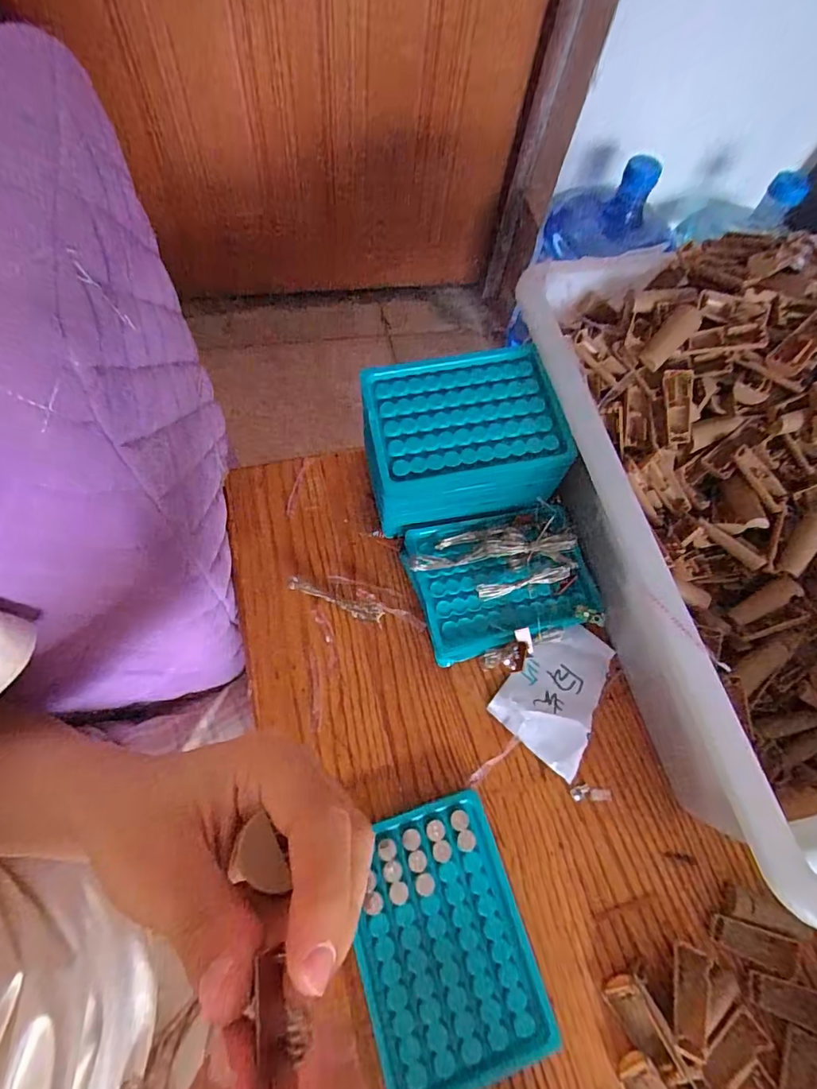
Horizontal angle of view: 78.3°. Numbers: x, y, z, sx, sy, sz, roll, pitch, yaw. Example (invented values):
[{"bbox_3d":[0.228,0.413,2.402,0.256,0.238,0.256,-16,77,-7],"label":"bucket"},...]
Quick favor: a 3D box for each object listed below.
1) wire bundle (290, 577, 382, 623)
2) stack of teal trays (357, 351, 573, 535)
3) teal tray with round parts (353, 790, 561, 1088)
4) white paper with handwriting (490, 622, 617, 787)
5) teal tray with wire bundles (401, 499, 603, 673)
[{"bbox_3d":[-0.054,0.041,0.370,0.071,0.013,0.015,17,66,1],"label":"wire bundle"},{"bbox_3d":[0.033,-0.072,0.375,0.132,0.088,0.095,-6,68,-9],"label":"stack of teal trays"},{"bbox_3d":[0.018,0.227,0.292,0.094,0.019,0.129,-14,69,-12],"label":"teal tray with round parts"},{"bbox_3d":[0.111,0.104,0.361,0.068,0.011,0.096,39,68,11],"label":"white paper with handwriting"},{"bbox_3d":[0.069,0.023,0.366,0.132,0.042,0.105,-15,69,-12],"label":"teal tray with wire bundles"}]

